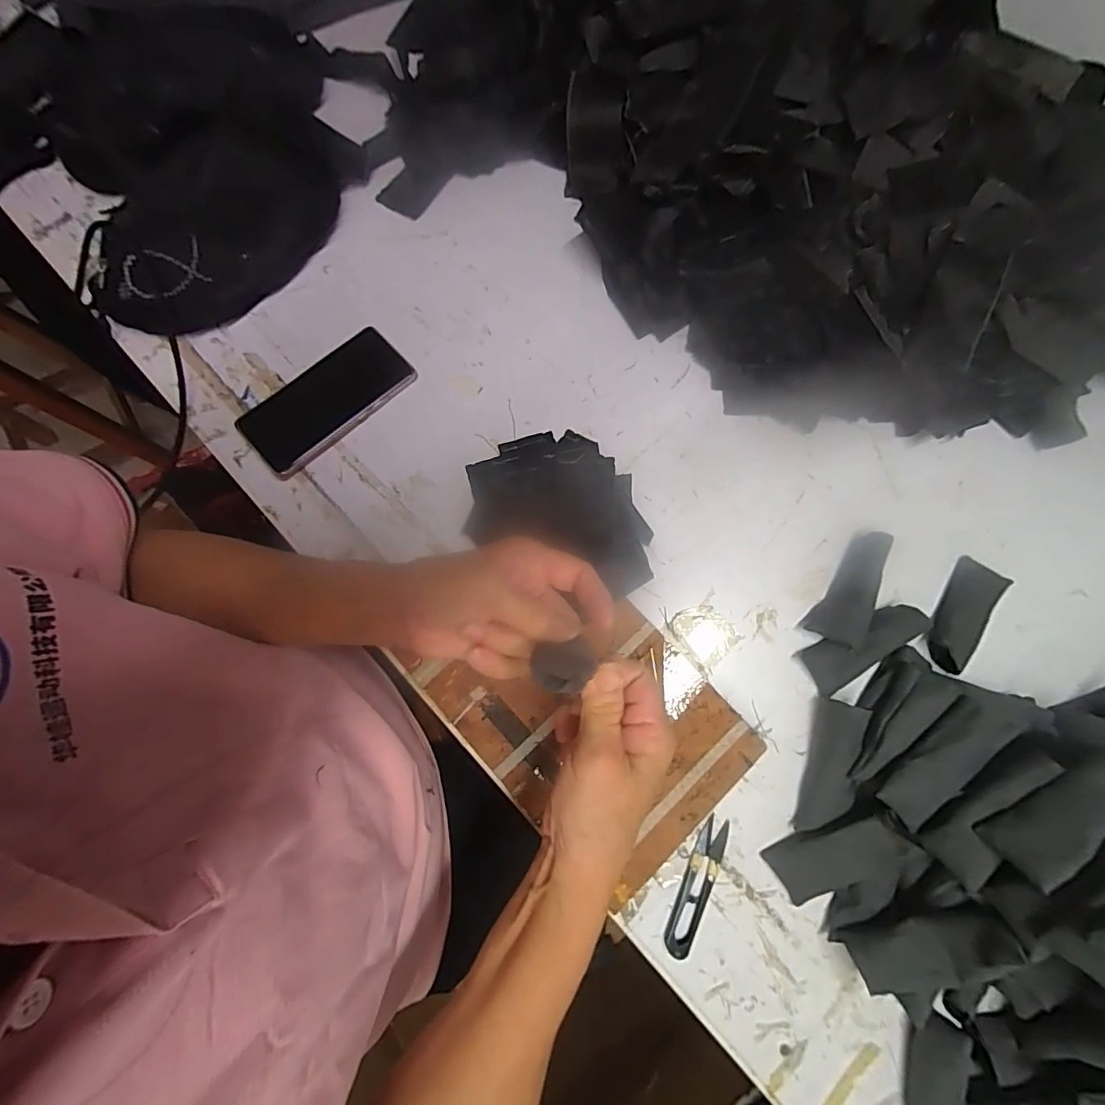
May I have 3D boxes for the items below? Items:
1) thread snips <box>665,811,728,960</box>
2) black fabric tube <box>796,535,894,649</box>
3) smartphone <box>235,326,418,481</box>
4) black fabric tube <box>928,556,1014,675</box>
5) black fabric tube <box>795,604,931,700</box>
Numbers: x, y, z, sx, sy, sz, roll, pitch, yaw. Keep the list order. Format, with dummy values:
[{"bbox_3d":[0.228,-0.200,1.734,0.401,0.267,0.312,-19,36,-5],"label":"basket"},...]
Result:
[{"bbox_3d":[0.113,0.259,0.376,0.022,0.008,0.100,26,77,5],"label":"thread snips"},{"bbox_3d":[0.266,0.033,0.421,0.040,0.027,0.103,36,78,8],"label":"black fabric tube"},{"bbox_3d":[-0.215,-0.145,0.464,0.161,0.012,0.076,-41,80,-10],"label":"smartphone"},{"bbox_3d":[0.360,0.052,0.420,0.038,0.019,0.105,37,78,8],"label":"black fabric tube"},{"bbox_3d":[0.266,0.079,0.412,0.104,0.020,0.039,-32,78,5],"label":"black fabric tube"}]

